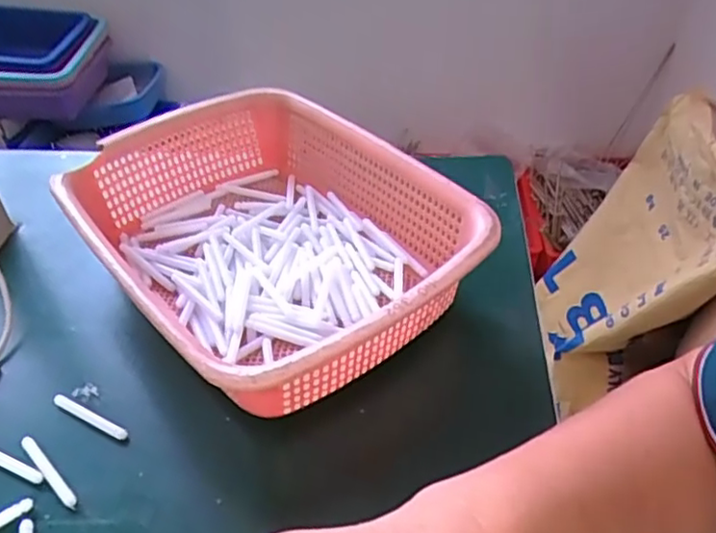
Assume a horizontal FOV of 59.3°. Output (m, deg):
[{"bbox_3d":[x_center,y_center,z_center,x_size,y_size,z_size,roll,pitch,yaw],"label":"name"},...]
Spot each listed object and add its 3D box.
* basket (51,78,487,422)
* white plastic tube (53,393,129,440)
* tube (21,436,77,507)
[{"bbox_3d":[-0.066,-0.016,0.456,0.212,0.089,0.281,-29,49,-29],"label":"basket"},{"bbox_3d":[-0.167,0.093,0.393,0.058,0.004,0.009,19,45,21],"label":"white plastic tube"},{"bbox_3d":[-0.180,0.118,0.365,0.059,0.004,0.007,32,50,31],"label":"tube"}]

